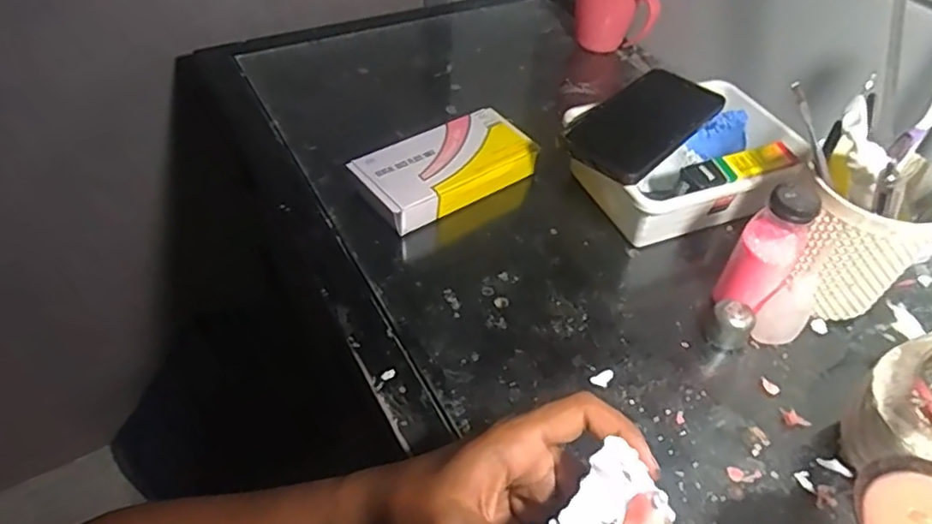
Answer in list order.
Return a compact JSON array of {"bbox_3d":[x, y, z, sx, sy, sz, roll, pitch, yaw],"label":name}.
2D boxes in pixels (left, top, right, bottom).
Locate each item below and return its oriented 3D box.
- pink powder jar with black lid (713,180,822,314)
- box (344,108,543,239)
[{"bbox_3d":[0.212,-0.002,0.446,0.040,0.116,0.039,2,47,-2],"label":"pink powder jar with black lid"},{"bbox_3d":[-0.016,-0.085,0.567,0.157,0.034,0.079,-28,55,-26],"label":"box"}]

